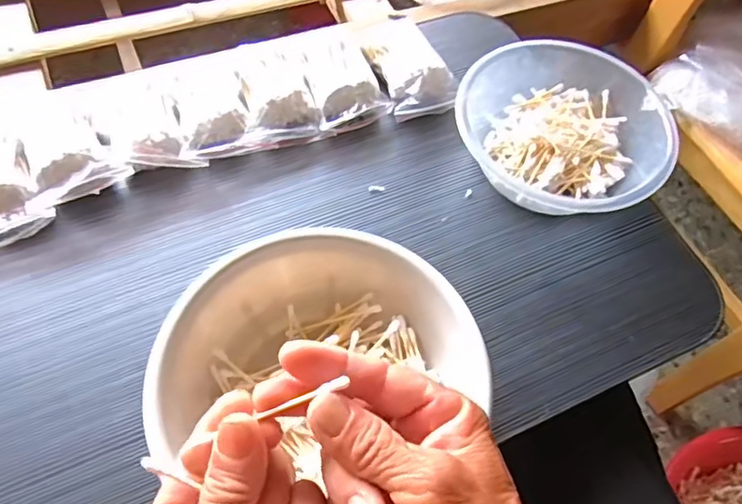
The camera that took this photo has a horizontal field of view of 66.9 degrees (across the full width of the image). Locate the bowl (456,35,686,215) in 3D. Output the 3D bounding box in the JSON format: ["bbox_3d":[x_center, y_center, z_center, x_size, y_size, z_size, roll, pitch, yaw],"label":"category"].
[{"bbox_3d":[0.157,-0.107,0.468,0.173,0.054,0.160,15,61,4],"label":"bowl"}]

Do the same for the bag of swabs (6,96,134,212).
[{"bbox_3d":[-0.237,-0.086,0.434,0.070,0.020,0.103,-24,65,-16],"label":"bag of swabs"}]

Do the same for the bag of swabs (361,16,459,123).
[{"bbox_3d":[0.033,-0.173,0.506,0.059,0.021,0.123,-16,63,-12],"label":"bag of swabs"}]

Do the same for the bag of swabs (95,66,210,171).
[{"bbox_3d":[-0.183,-0.107,0.453,0.057,0.021,0.106,-23,65,-16],"label":"bag of swabs"}]

